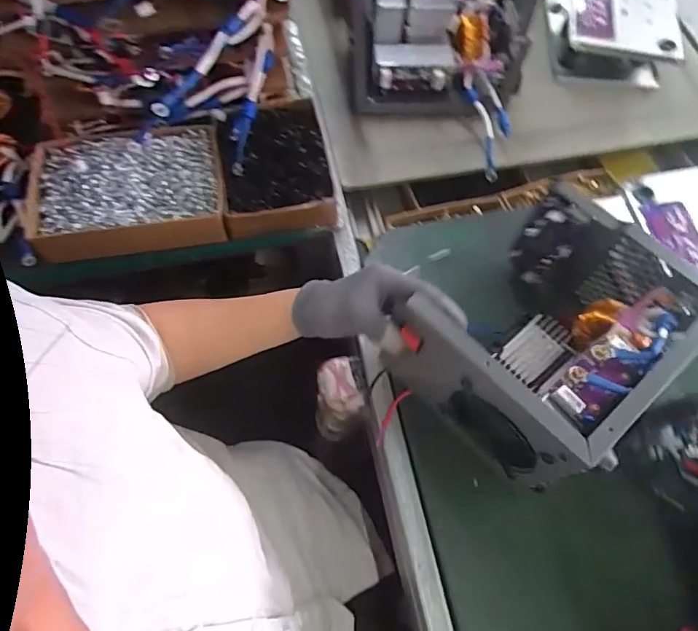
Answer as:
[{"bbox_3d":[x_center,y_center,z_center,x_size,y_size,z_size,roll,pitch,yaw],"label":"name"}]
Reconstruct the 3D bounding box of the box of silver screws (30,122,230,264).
[{"bbox_3d":[-0.260,-0.144,0.608,0.215,0.049,0.153,-10,65,-8],"label":"box of silver screws"}]

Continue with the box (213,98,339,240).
[{"bbox_3d":[-0.091,-0.186,0.628,0.131,0.043,0.175,-9,65,-7],"label":"box"}]

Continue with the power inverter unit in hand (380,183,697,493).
[{"bbox_3d":[0.182,0.021,0.482,0.187,0.151,0.220,42,69,16],"label":"power inverter unit in hand"}]

